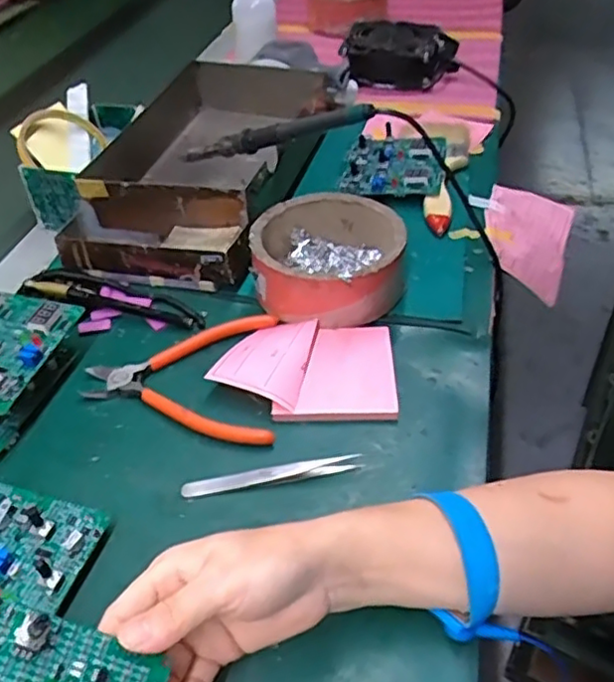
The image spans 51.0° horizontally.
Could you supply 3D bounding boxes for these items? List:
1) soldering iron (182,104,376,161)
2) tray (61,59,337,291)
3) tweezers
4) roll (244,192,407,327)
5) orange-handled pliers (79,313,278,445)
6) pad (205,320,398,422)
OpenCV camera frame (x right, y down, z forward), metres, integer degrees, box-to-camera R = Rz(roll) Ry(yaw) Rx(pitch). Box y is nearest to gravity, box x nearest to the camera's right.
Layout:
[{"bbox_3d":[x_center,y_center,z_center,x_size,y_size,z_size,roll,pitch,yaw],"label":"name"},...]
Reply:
[{"bbox_3d":[-0.031,-0.181,0.570,0.199,0.017,0.016,-2,39,33],"label":"soldering iron"},{"bbox_3d":[-0.094,-0.185,0.650,0.179,0.073,0.350,10,45,13],"label":"tray"},{"bbox_3d":[-0.023,0.084,0.407,0.112,0.013,0.012,-6,43,-4],"label":"tweezers"},{"bbox_3d":[0.017,-0.068,0.524,0.116,0.050,0.114,-2,43,1],"label":"roll"},{"bbox_3d":[-0.086,0.020,0.477,0.143,0.013,0.115,5,44,9],"label":"orange-handled pliers"},{"bbox_3d":[0.000,0.019,0.467,0.125,0.019,0.087,-1,43,3],"label":"pad"}]

